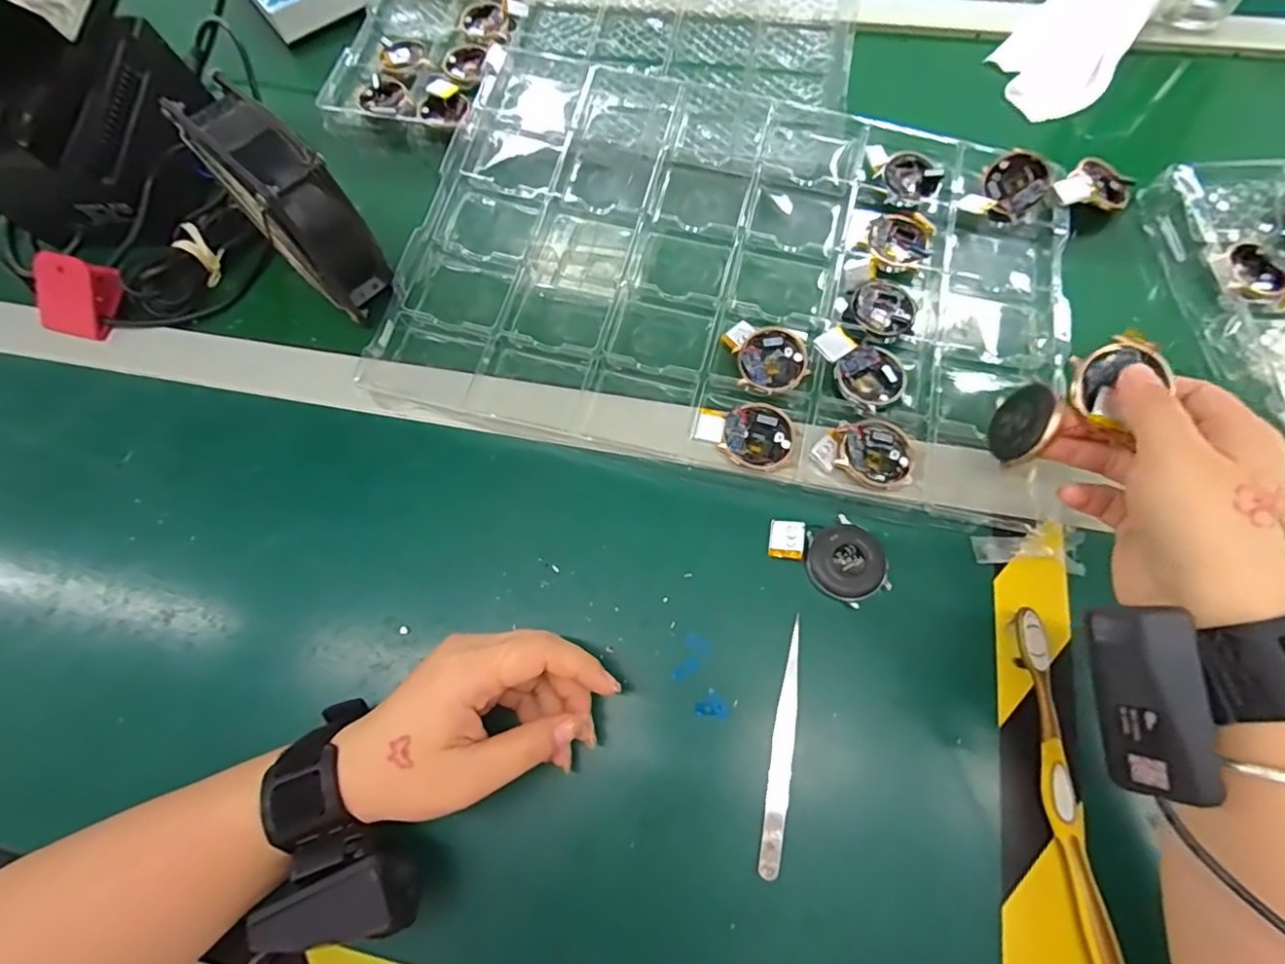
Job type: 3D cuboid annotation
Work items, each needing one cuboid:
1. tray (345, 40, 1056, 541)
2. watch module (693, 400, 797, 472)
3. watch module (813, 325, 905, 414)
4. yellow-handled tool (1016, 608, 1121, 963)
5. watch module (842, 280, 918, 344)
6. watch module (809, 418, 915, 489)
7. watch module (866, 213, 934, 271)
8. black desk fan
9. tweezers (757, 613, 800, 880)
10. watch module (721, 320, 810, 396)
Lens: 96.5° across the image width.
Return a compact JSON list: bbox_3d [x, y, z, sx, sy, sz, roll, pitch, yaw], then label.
[{"bbox_3d":[0.068,-0.173,0.406,0.430,0.032,0.350,14,70,8],"label":"tray"},{"bbox_3d":[0.064,-0.031,0.358,0.061,0.012,0.043,16,70,9],"label":"watch module"},{"bbox_3d":[0.143,-0.076,0.369,0.044,0.015,0.058,-32,70,-9],"label":"watch module"},{"bbox_3d":[0.205,0.156,0.275,0.016,0.023,0.179,-2,68,2],"label":"yellow-handled tool"},{"bbox_3d":[0.165,-0.117,0.392,0.044,0.012,0.049,26,72,12],"label":"watch module"},{"bbox_3d":[0.137,-0.021,0.348,0.056,0.013,0.042,21,71,11],"label":"watch module"},{"bbox_3d":[0.182,-0.169,0.408,0.044,0.017,0.043,23,72,12],"label":"watch module"},{"bbox_3d":[-0.231,-0.180,0.384,0.052,0.125,0.104,-43,72,-13],"label":"black desk fan"},{"bbox_3d":[0.074,0.137,0.302,0.011,0.004,0.123,10,69,7],"label":"tweezers"},{"bbox_3d":[0.082,-0.085,0.378,0.046,0.010,0.059,-24,69,-6],"label":"watch module"}]

